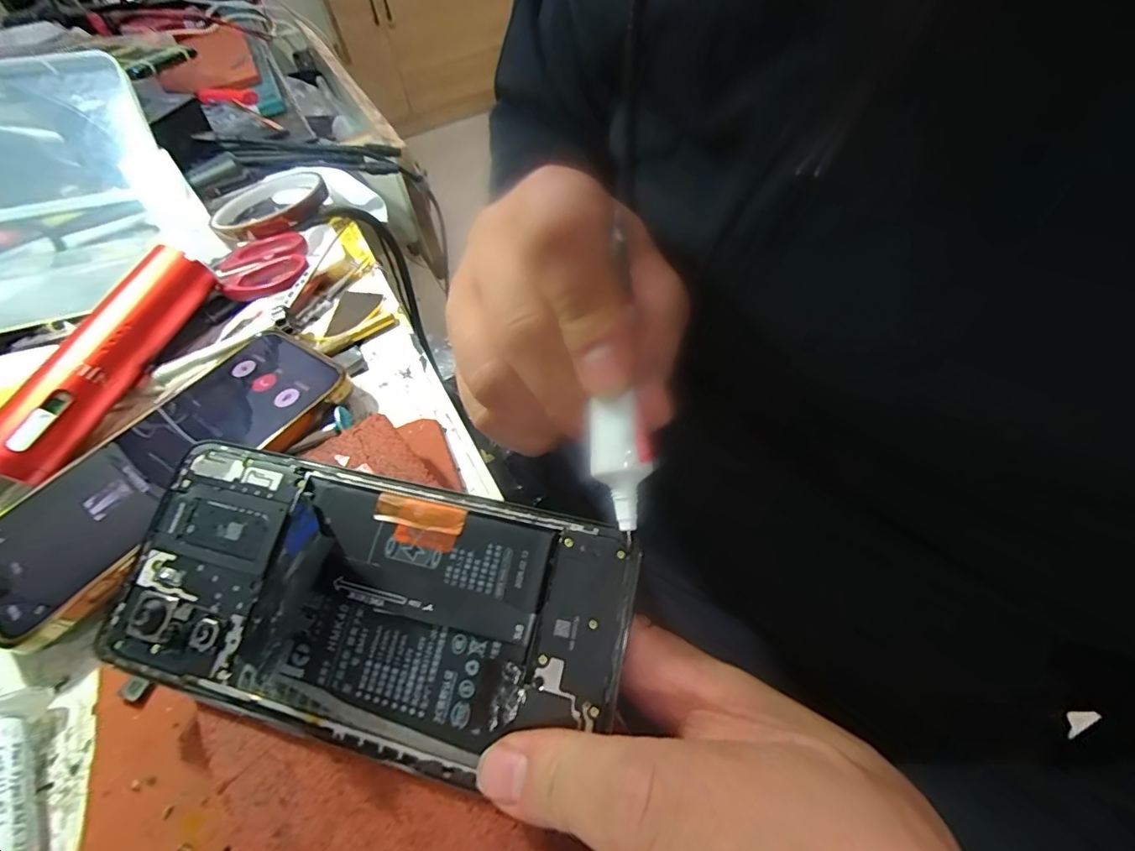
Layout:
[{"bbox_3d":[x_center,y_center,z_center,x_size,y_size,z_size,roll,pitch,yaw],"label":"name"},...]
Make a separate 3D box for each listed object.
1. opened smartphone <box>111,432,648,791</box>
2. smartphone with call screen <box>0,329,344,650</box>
[{"bbox_3d":[-0.063,0.052,0.147,0.156,0.004,0.073,10,72,12],"label":"opened smartphone"},{"bbox_3d":[-0.188,0.011,0.229,0.081,0.015,0.160,27,61,24],"label":"smartphone with call screen"}]

